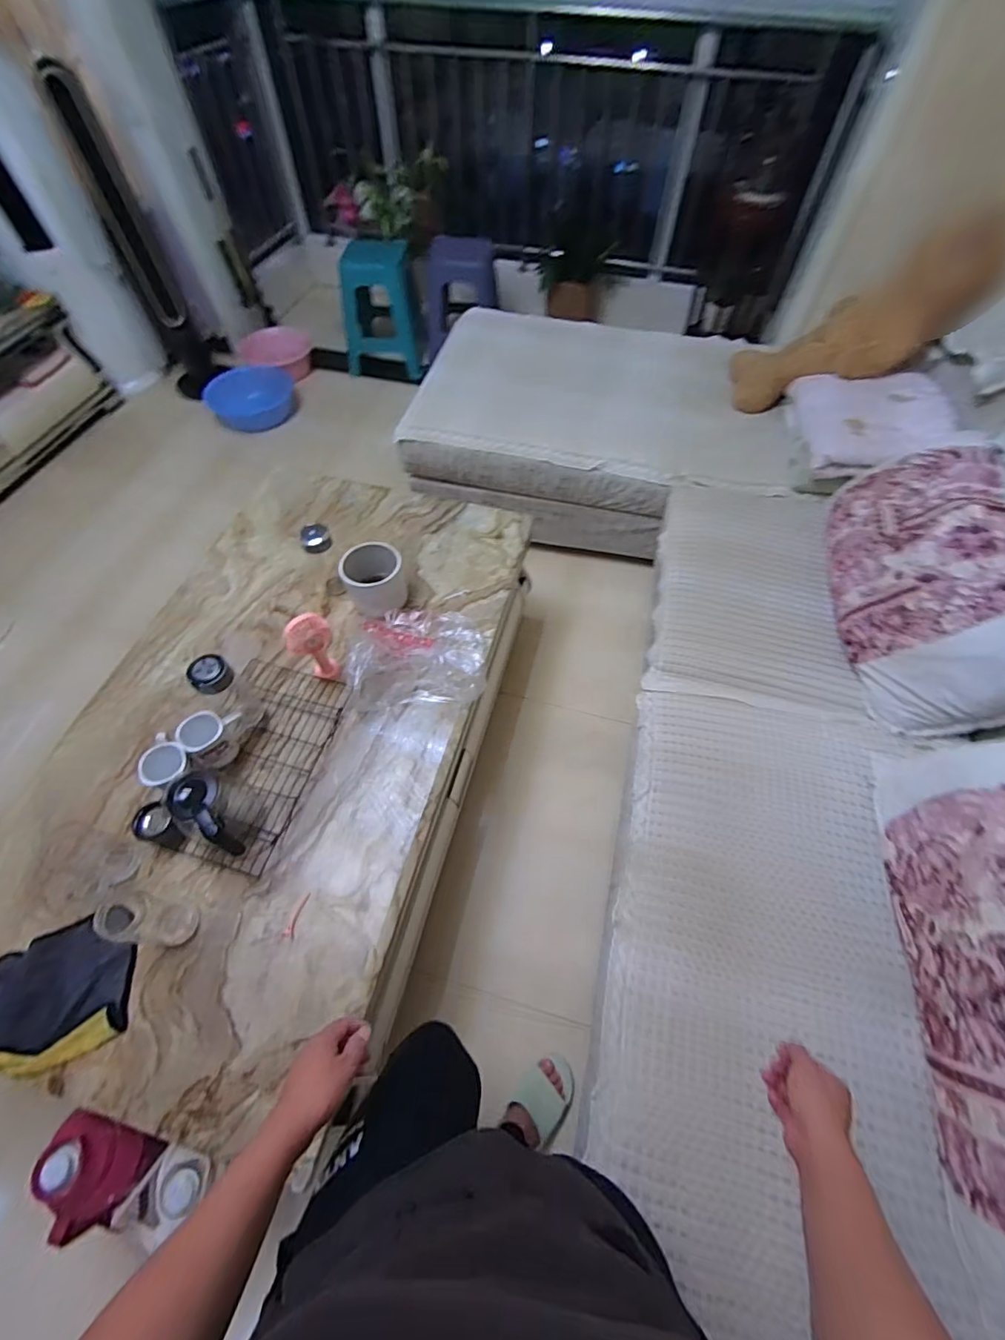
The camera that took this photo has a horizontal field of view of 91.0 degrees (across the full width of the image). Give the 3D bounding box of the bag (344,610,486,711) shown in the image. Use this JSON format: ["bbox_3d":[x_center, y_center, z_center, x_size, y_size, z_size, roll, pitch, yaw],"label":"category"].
[{"bbox_3d":[-0.183,-0.037,1.067,0.278,0.078,0.214,-6,59,-4],"label":"bag"}]

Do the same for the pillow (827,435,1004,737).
[{"bbox_3d":[0.962,-0.238,1.129,0.148,0.378,0.735,28,56,-30],"label":"pillow"}]

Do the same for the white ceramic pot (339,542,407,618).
[{"bbox_3d":[-0.288,-0.204,1.128,0.140,0.132,0.130,-18,61,-11],"label":"white ceramic pot"}]

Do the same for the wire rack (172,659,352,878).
[{"bbox_3d":[-0.472,0.168,0.961,0.235,0.033,0.399,12,59,4],"label":"wire rack"}]

